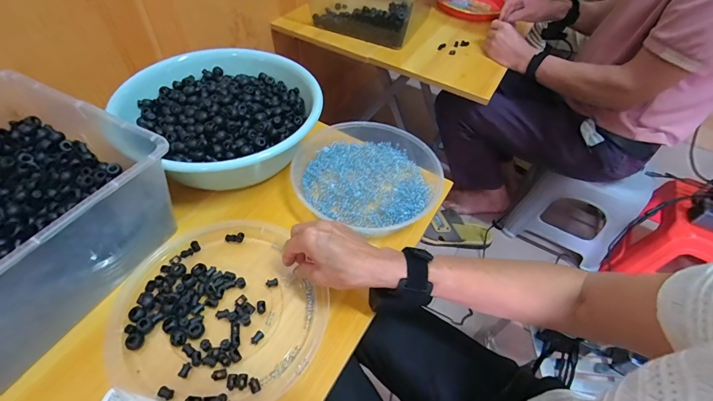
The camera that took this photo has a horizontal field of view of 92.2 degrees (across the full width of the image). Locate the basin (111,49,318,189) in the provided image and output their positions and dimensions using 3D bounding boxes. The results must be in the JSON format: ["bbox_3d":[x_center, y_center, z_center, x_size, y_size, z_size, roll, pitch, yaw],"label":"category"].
[{"bbox_3d":[-0.201,-0.135,0.560,0.266,0.094,0.263,3,50,-3],"label":"basin"}]

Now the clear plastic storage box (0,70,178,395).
[{"bbox_3d":[-0.412,0.018,0.380,0.305,0.133,0.291,24,52,14],"label":"clear plastic storage box"}]

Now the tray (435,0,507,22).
[{"bbox_3d":[0.349,-0.618,1.066,0.197,0.036,0.215,3,50,-3],"label":"tray"}]

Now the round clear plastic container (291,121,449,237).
[{"bbox_3d":[0.015,-0.041,0.545,0.230,0.041,0.218,3,50,-3],"label":"round clear plastic container"}]

